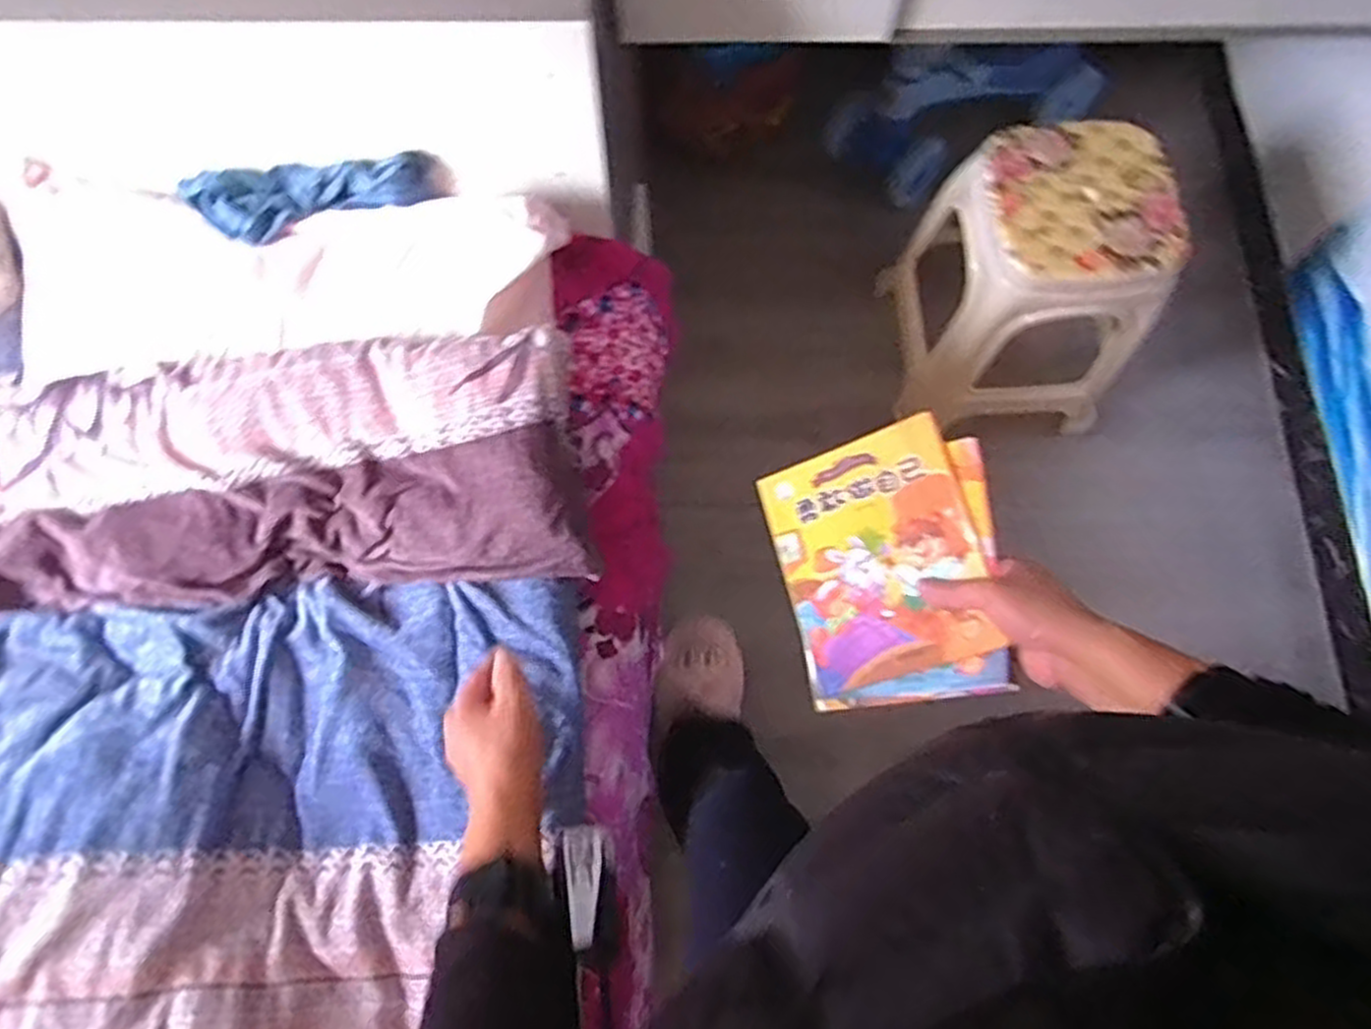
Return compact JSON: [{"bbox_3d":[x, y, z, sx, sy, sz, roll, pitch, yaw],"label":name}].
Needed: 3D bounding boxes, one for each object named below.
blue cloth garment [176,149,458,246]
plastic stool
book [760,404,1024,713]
[{"bbox_3d":[-0.463,-0.392,0.978,0.327,0.044,0.097,-3,73,-1],"label":"blue cloth garment"},{"bbox_3d":[0.569,-0.381,1.329,0.341,0.418,0.338,-2,73,0],"label":"plastic stool"},{"bbox_3d":[0.159,0.040,0.625,0.171,0.012,0.211,-18,75,25],"label":"book"}]

